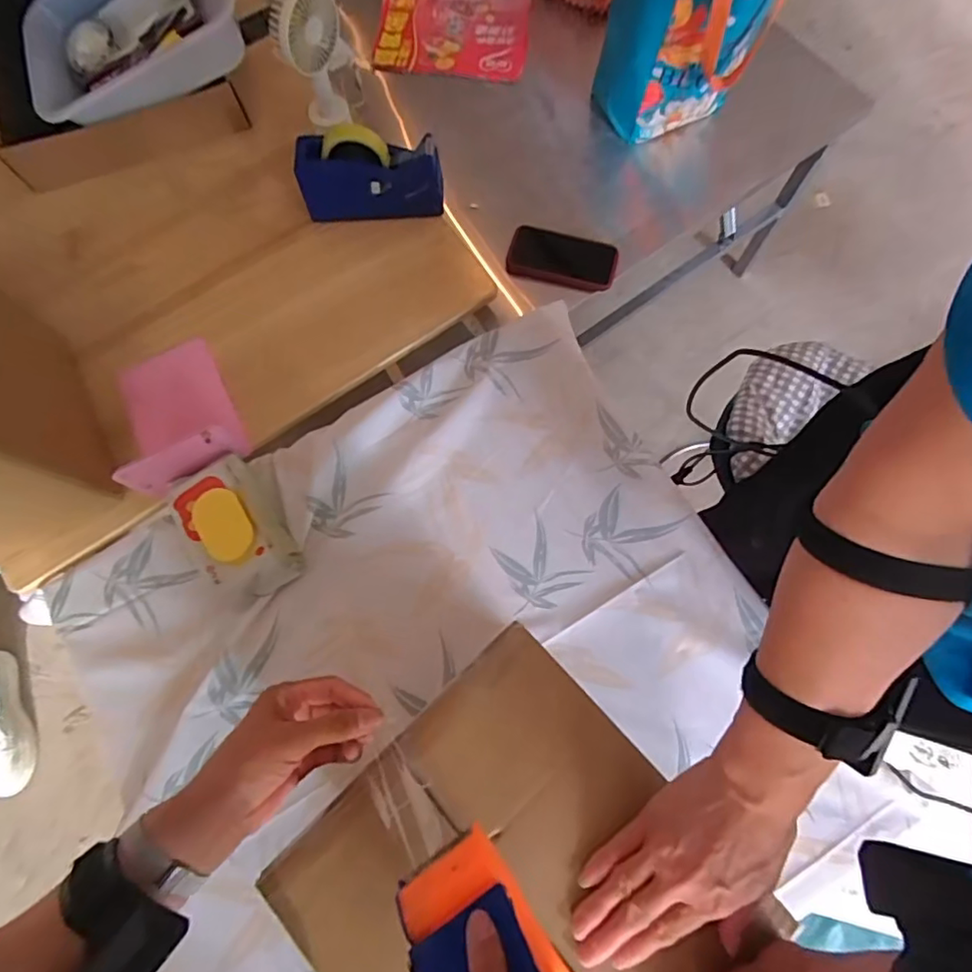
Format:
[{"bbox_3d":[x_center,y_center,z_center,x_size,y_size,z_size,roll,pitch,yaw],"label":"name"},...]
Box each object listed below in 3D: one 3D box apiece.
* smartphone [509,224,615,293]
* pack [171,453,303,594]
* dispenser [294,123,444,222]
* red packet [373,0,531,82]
[{"bbox_3d":[0.121,-0.361,0.899,0.165,0.021,0.085,16,77,4],"label":"smartphone"},{"bbox_3d":[-0.317,0.054,0.706,0.110,0.053,0.184,-34,77,-8],"label":"pack"},{"bbox_3d":[-0.166,-0.449,0.819,0.201,0.113,0.058,-7,75,-1],"label":"dispenser"},{"bbox_3d":[-0.065,-0.859,1.064,0.285,0.030,0.212,6,74,4],"label":"red packet"}]

